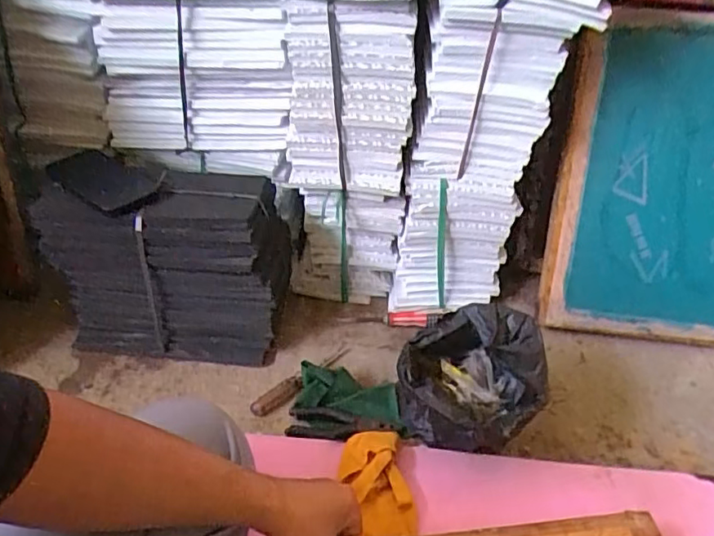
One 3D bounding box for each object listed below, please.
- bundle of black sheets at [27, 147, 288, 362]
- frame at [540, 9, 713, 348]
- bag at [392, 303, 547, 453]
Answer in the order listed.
[{"bbox_3d":[-0.268,0.000,0.842,0.333,0.246,0.182,5,40,4],"label":"bundle of black sheets"},{"bbox_3d":[0.489,-0.111,0.830,0.365,0.460,0.033,4,18,6],"label":"frame"},{"bbox_3d":[0.145,0.149,0.732,0.173,0.142,0.147,11,41,11],"label":"bag"}]

